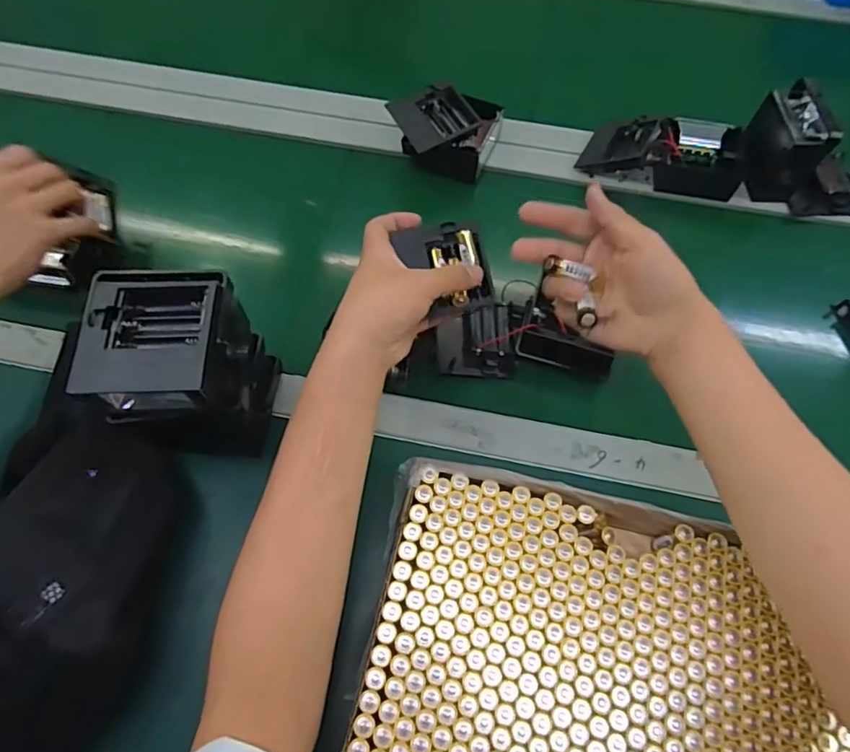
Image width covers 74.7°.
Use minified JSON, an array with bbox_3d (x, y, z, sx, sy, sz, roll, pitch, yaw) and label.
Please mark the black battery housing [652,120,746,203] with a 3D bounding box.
[{"bbox_3d":[0.307,-0.248,0.631,0.096,0.037,0.083,13,64,5],"label":"black battery housing"}]

